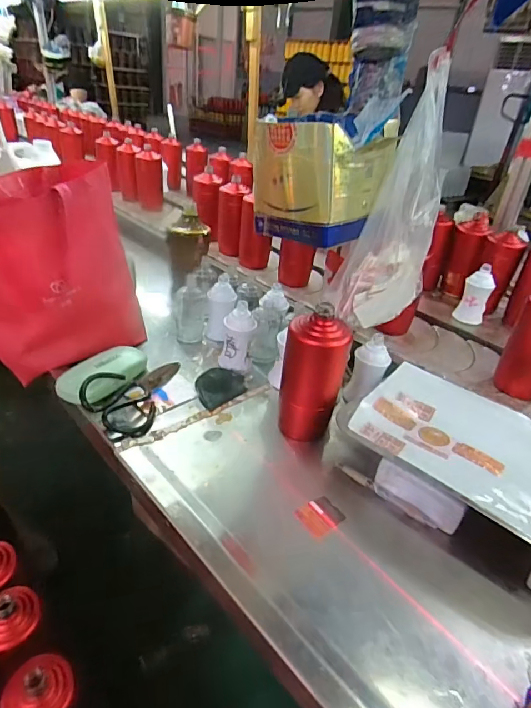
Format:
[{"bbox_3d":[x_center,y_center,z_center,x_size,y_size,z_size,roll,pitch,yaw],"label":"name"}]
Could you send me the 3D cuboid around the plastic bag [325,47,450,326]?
[{"bbox_3d":[0.175,-0.186,0.578,0.107,0.309,0.151,20,36,19],"label":"plastic bag"}]

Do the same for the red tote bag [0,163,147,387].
[{"bbox_3d":[-0.337,-0.130,0.681,0.203,0.250,0.257,15,34,13],"label":"red tote bag"}]

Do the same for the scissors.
[{"bbox_3d":[-0.180,0.069,0.647,0.187,0.020,0.106,-11,60,-54],"label":"scissors"}]

